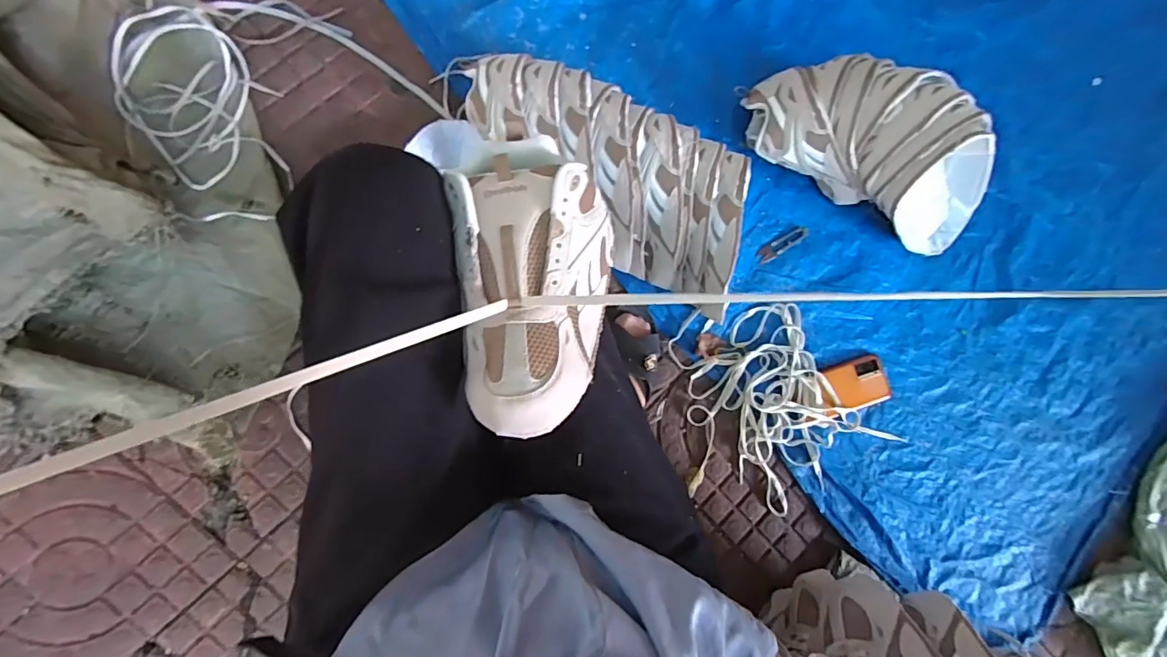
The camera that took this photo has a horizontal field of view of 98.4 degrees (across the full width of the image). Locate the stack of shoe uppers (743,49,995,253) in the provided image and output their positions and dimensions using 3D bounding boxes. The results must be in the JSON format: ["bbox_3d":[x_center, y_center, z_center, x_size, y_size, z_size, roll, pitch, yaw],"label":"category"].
[{"bbox_3d":[0.454,-0.273,0.766,0.424,0.168,0.164,32,80,-2],"label":"stack of shoe uppers"}]

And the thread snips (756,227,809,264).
[{"bbox_3d":[0.333,-0.140,0.840,0.099,0.009,0.025,-30,88,-9],"label":"thread snips"}]

